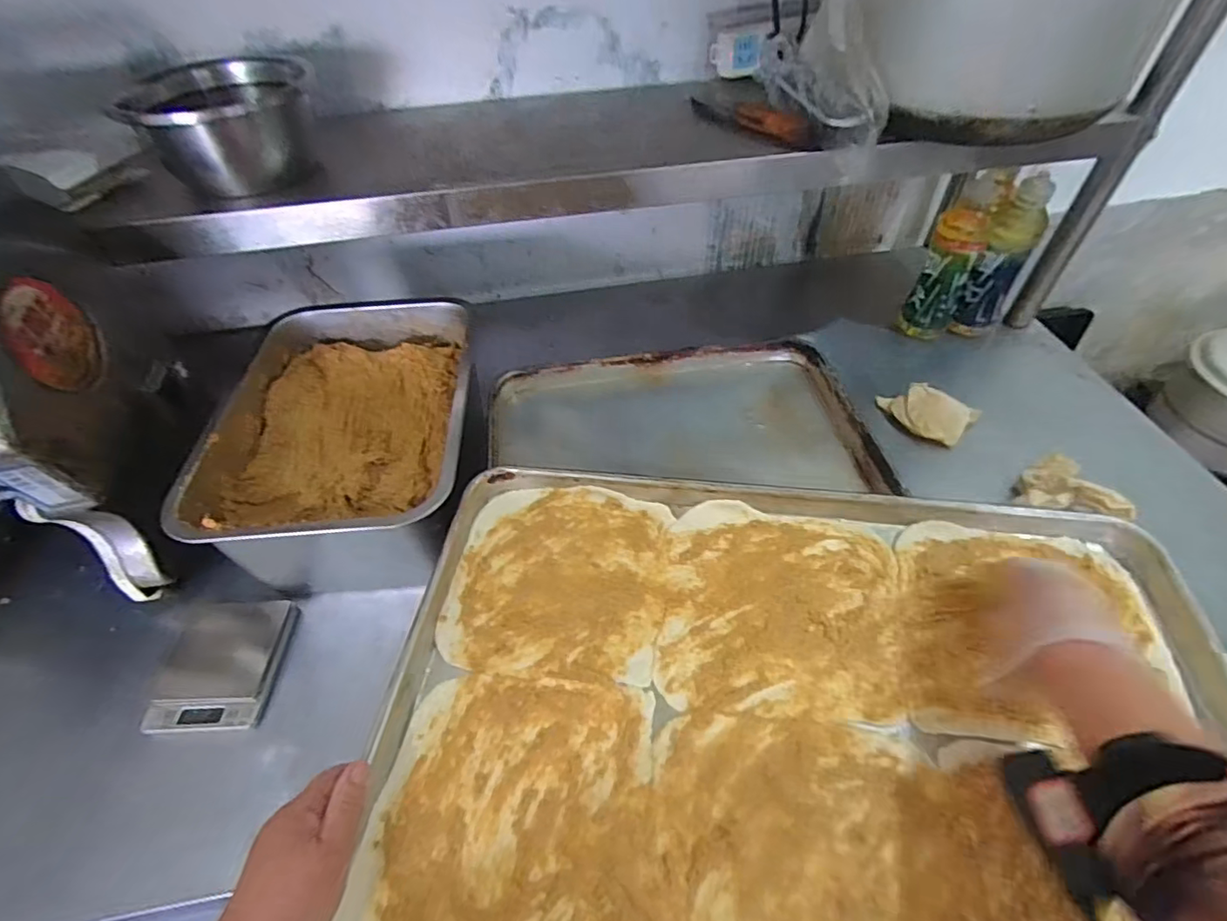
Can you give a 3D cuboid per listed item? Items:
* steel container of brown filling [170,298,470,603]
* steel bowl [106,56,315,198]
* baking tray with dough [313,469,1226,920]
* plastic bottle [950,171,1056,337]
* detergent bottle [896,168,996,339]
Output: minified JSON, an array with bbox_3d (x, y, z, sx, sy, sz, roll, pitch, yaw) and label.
[{"bbox_3d":[-0.287,-0.034,0.659,0.266,0.148,0.368,-7,49,-4],"label":"steel container of brown filling"},{"bbox_3d":[-0.396,-0.357,0.621,0.133,0.101,0.143,-2,50,2],"label":"steel bowl"},{"bbox_3d":[0.133,0.190,0.404,0.583,0.031,0.404,5,50,8],"label":"baking tray with dough"},{"bbox_3d":[0.545,-0.268,0.815,0.067,0.235,0.059,27,55,24],"label":"plastic bottle"},{"bbox_3d":[0.484,-0.279,0.828,0.073,0.225,0.076,27,55,24],"label":"detergent bottle"}]

